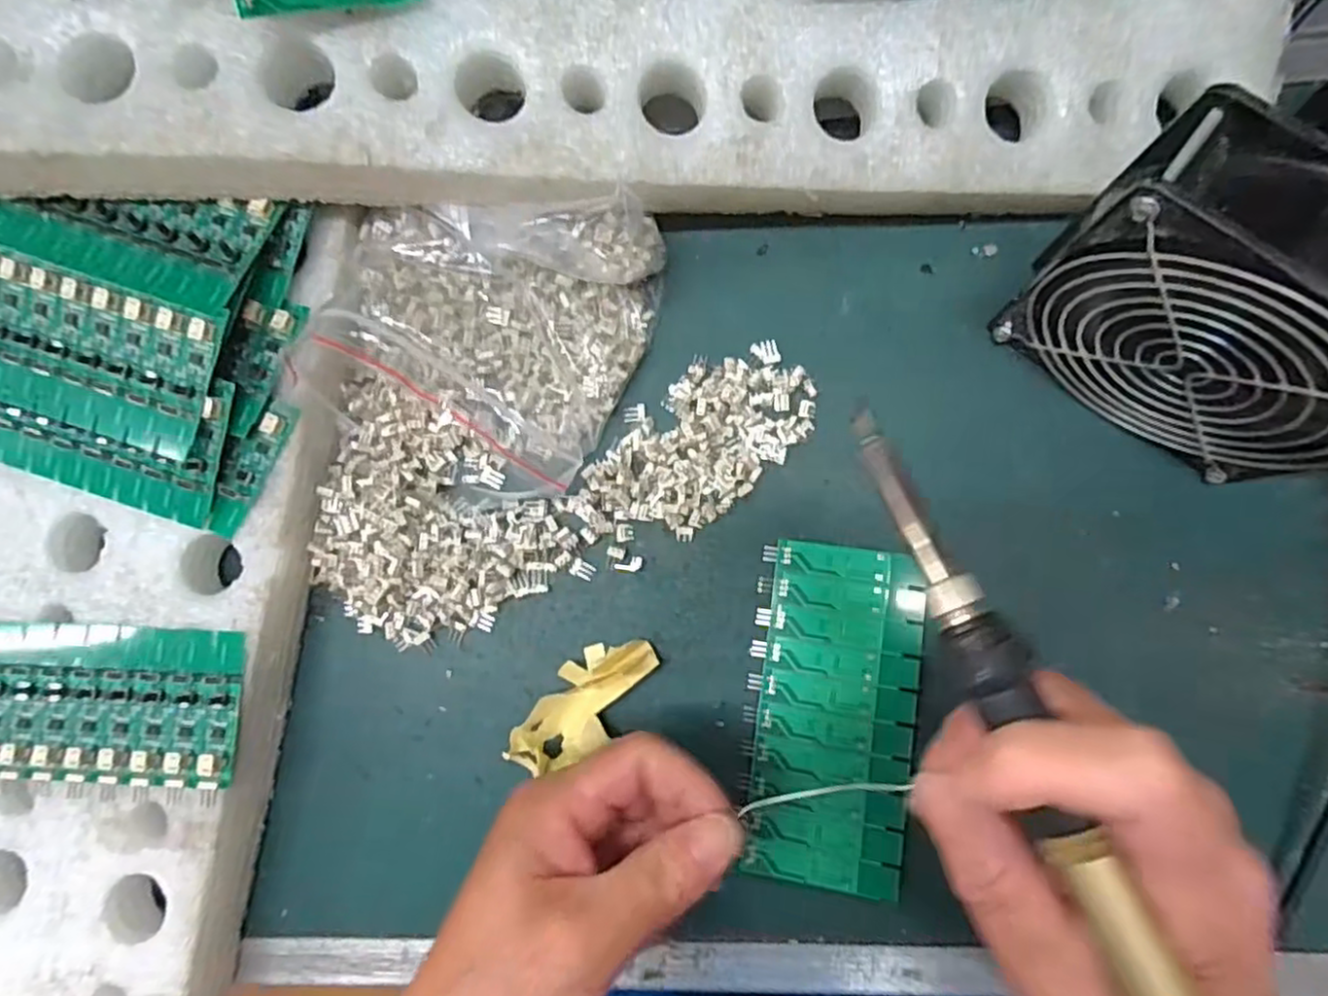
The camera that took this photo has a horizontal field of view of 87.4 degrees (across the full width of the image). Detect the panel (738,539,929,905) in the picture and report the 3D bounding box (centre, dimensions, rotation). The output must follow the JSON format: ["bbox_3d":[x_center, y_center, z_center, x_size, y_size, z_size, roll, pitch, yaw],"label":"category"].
[{"bbox_3d":[0.073,0.091,0.295,0.063,0.014,0.139,7,87,5],"label":"panel"}]

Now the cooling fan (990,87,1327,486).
[{"bbox_3d":[0.194,-0.060,0.244,0.122,0.113,0.050,37,90,6],"label":"cooling fan"}]

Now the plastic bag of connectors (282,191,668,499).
[{"bbox_3d":[-0.080,-0.077,0.303,0.133,0.042,0.143,23,88,6],"label":"plastic bag of connectors"}]

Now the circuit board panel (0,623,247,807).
[{"bbox_3d":[-0.242,0.087,0.285,0.135,0.007,0.067,2,85,4],"label":"circuit board panel"}]

